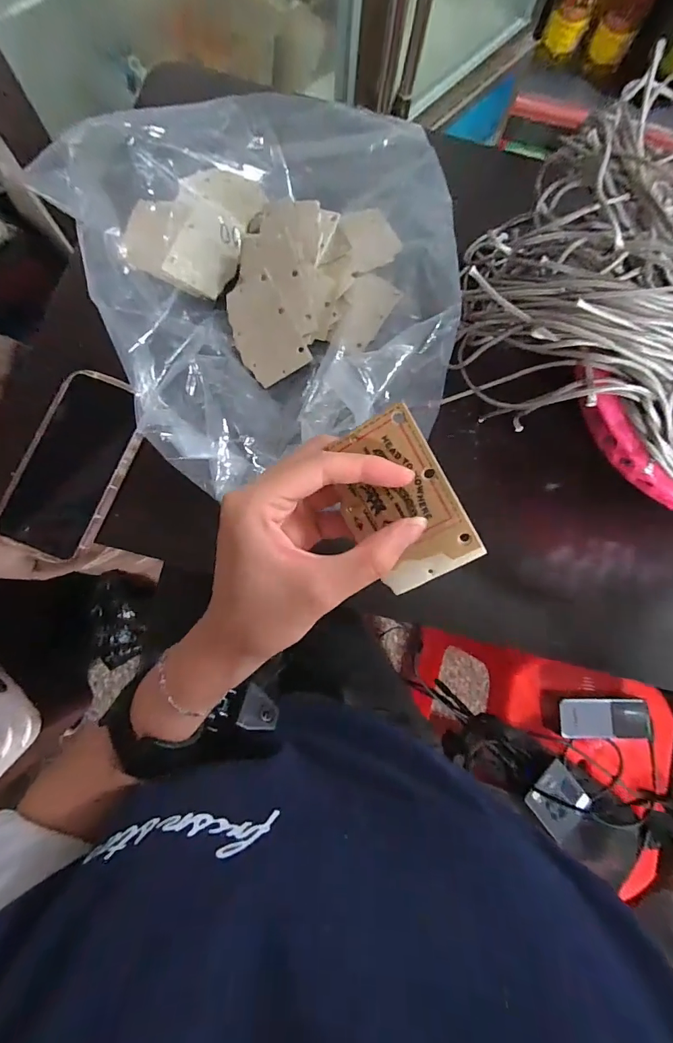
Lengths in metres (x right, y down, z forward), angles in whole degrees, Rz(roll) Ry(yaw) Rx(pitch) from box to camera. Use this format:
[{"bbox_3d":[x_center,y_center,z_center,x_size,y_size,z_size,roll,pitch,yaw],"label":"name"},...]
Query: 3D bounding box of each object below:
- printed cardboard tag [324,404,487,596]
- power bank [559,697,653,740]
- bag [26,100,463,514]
[{"bbox_3d":[0.031,-0.008,0.206,0.051,0.004,0.083,-29,98,19],"label":"printed cardboard tag"},{"bbox_3d":[0.383,0.279,0.594,0.140,0.023,0.054,4,81,-2],"label":"power bank"},{"bbox_3d":[-0.049,-0.191,0.353,0.287,0.072,0.326,-27,83,-6],"label":"bag"}]

